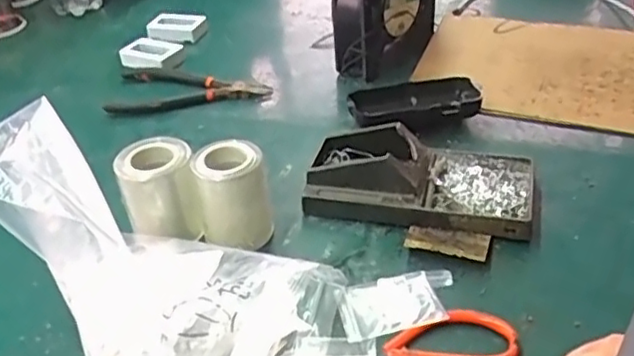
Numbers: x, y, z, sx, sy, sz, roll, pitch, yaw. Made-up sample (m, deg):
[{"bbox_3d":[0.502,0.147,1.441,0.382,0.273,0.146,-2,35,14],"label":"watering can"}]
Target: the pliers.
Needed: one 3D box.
[{"bbox_3d":[-0.126,-0.094,0.645,0.156,0.012,0.089,-6,37,-2],"label":"pliers"}]

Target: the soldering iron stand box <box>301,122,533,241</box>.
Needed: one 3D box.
[{"bbox_3d":[0.075,-0.004,0.474,0.157,0.042,0.082,7,38,15],"label":"soldering iron stand box"}]

